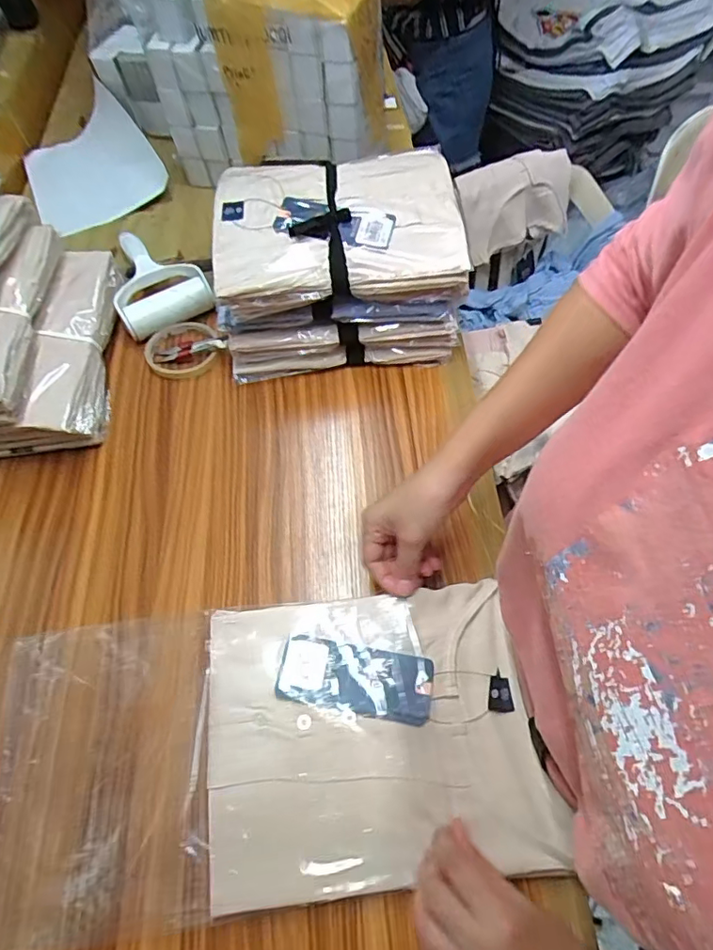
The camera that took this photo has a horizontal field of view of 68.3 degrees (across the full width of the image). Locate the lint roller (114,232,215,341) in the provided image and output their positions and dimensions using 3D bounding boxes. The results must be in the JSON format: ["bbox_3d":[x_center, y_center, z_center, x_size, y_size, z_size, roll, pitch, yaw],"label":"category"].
[{"bbox_3d":[-0.261,-0.246,0.666,0.110,0.043,0.150,-32,64,-13],"label":"lint roller"}]

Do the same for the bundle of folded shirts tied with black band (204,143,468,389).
[{"bbox_3d":[-0.021,-0.241,0.603,0.257,0.147,0.203,-6,61,1],"label":"bundle of folded shirts tied with black band"}]

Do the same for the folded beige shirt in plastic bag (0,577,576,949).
[{"bbox_3d":[-0.077,0.211,0.411,0.434,0.038,0.211,-8,61,-2],"label":"folded beige shirt in plastic bag"}]

